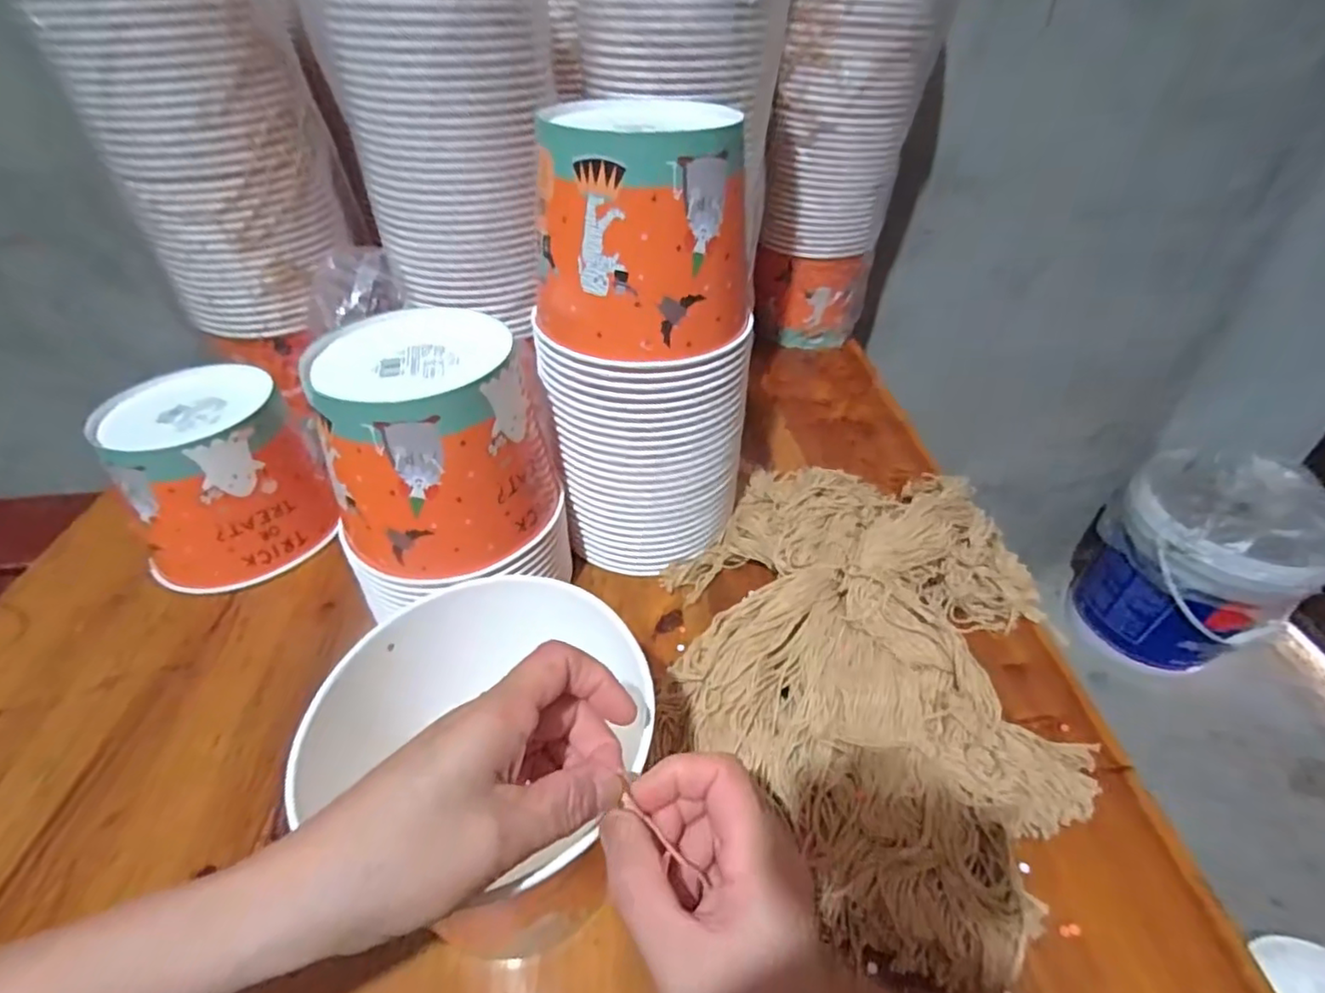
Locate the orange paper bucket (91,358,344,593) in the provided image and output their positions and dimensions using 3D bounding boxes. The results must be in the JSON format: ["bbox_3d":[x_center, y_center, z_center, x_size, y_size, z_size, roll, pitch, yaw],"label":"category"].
[{"bbox_3d":[-0.381,-0.013,0.530,0.130,0.135,0.132,0,41,0],"label":"orange paper bucket"}]

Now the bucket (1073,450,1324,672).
[{"bbox_3d":[1.035,0.124,1.193,0.314,0.401,0.262,12,42,13],"label":"bucket"}]

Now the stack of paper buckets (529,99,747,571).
[{"bbox_3d":[-0.016,-0.097,0.476,0.145,0.331,0.119,19,44,20],"label":"stack of paper buckets"}]

